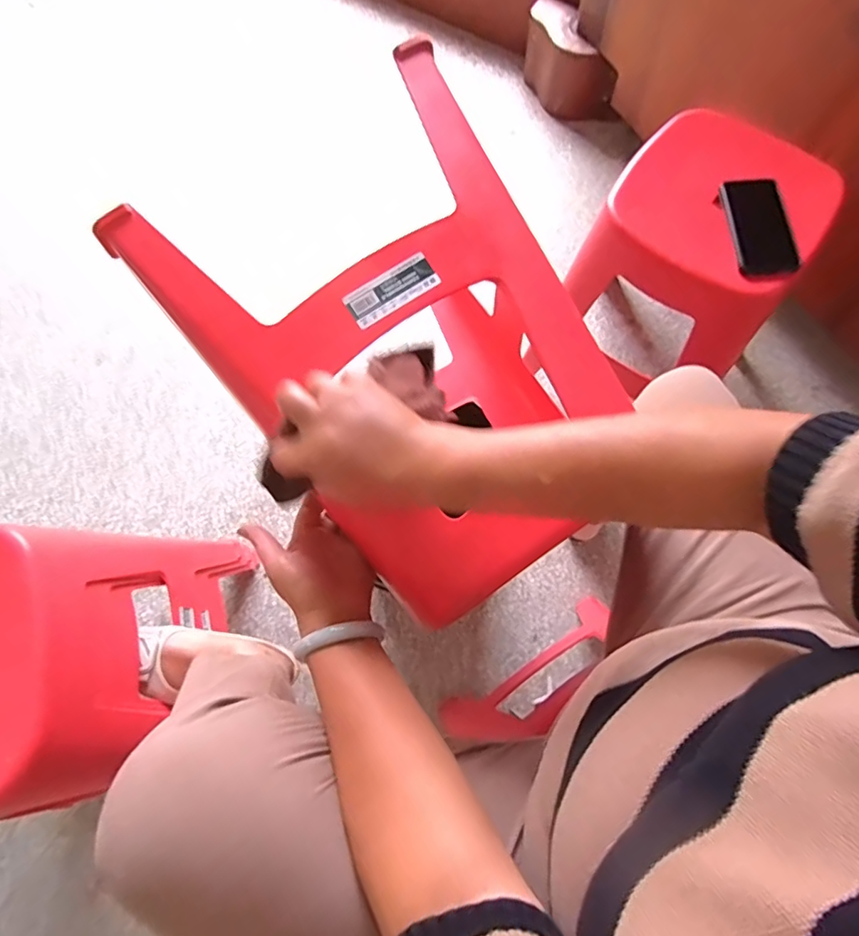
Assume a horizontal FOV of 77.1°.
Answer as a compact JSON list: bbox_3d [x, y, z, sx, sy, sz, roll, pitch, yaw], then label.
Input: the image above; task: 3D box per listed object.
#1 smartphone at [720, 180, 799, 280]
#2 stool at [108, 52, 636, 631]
[{"bbox_3d":[0.467,-0.335,0.751,0.082,0.008,0.167,-1,72,3],"label":"smartphone"},{"bbox_3d":[-0.011,-0.112,0.630,0.361,0.357,0.440,-40,77,-12],"label":"stool"}]

